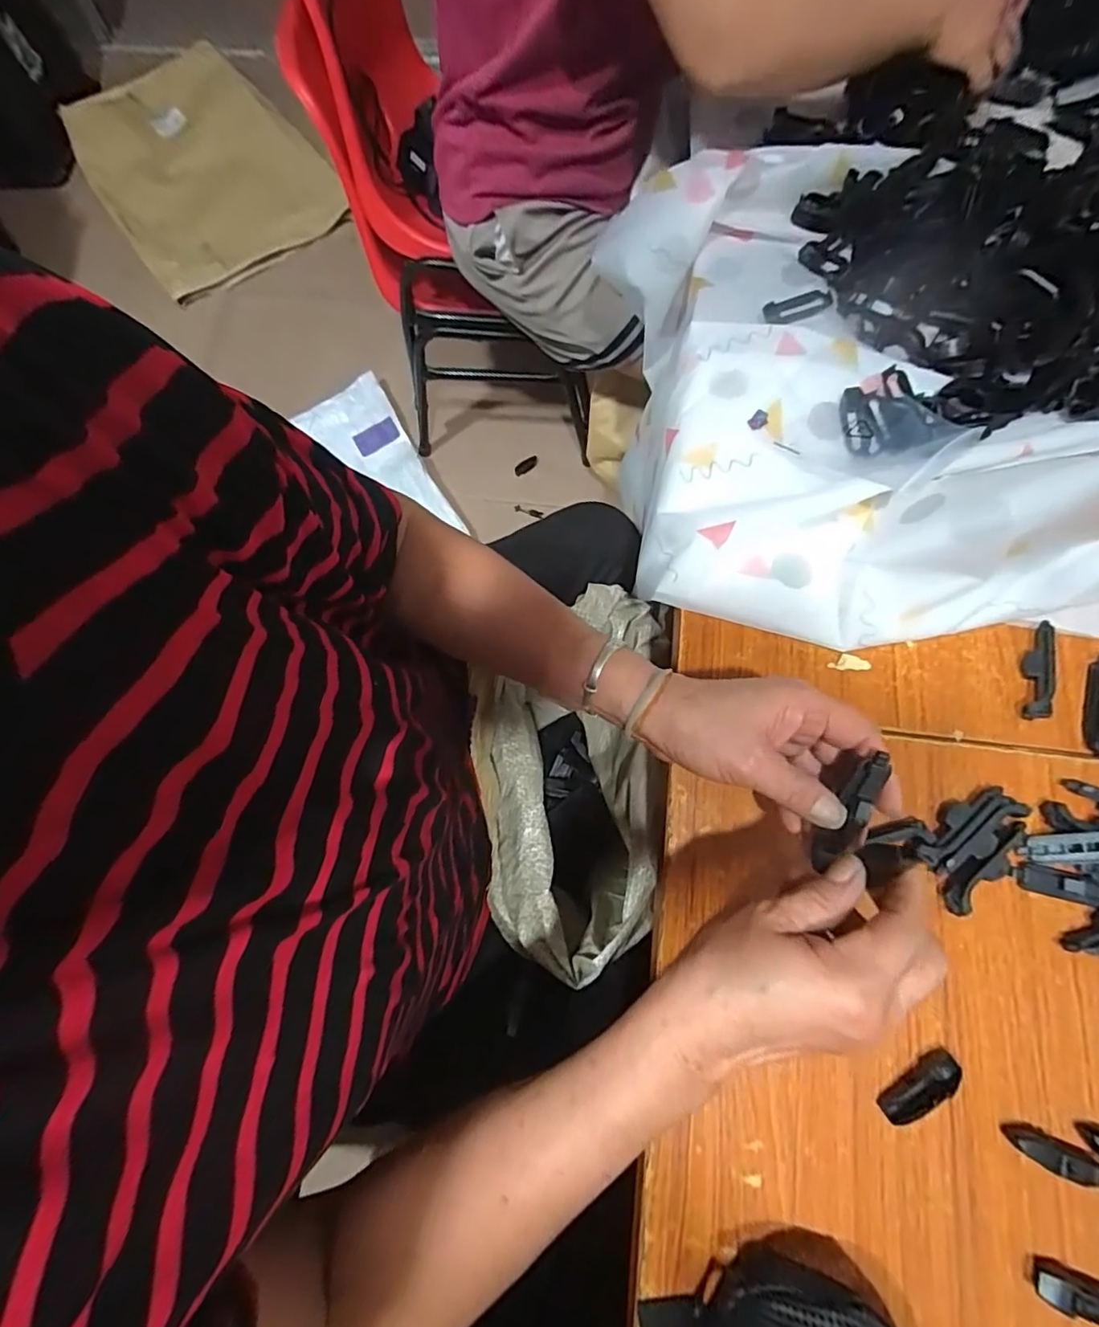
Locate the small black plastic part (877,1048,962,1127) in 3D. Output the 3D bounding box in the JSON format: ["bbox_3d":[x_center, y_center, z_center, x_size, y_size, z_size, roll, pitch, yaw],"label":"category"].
[{"bbox_3d":[0.226,0.258,0.339,0.053,0.013,0.018,-33,76,-7],"label":"small black plastic part"}]

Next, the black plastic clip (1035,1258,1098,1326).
[{"bbox_3d":[0.298,0.354,0.310,0.052,0.015,0.018,17,76,6],"label":"black plastic clip"}]

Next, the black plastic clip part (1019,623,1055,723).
[{"bbox_3d":[0.356,0.005,0.404,0.017,0.017,0.074,21,76,7],"label":"black plastic clip part"}]

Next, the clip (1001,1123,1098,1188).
[{"bbox_3d":[0.297,0.288,0.327,0.050,0.014,0.018,23,77,8],"label":"clip"}]

